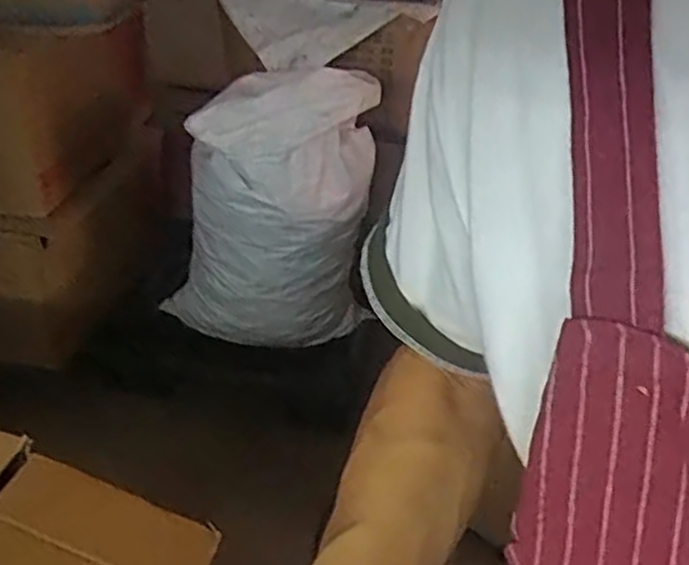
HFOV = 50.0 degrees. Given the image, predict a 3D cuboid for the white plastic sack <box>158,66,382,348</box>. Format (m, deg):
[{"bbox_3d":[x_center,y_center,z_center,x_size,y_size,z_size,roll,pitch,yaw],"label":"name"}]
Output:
[{"bbox_3d":[-0.150,-0.132,1.597,0.387,0.669,0.280,-11,35,-23],"label":"white plastic sack"}]

